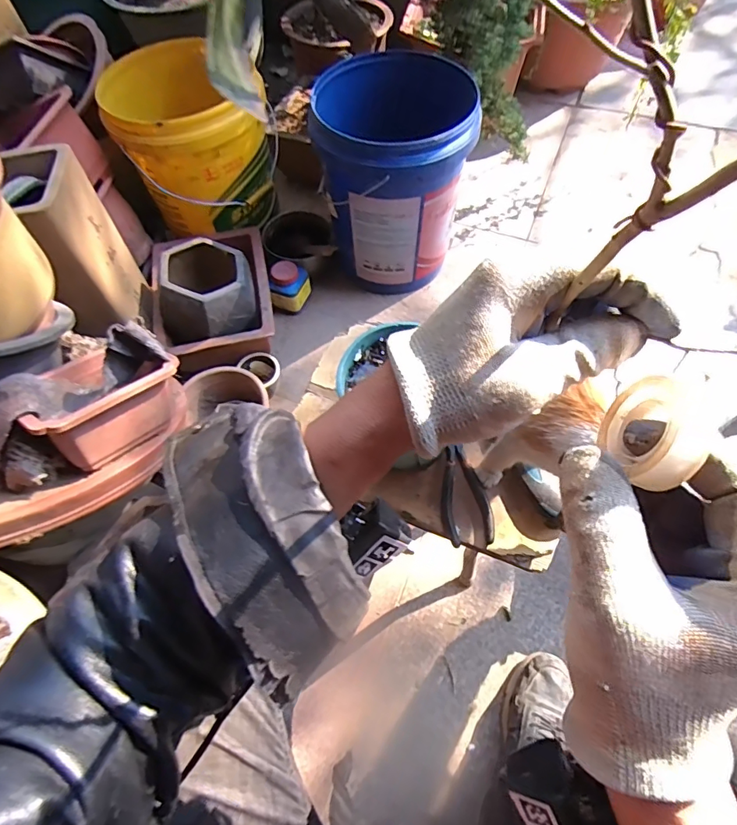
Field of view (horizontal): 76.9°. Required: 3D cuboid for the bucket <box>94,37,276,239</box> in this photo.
[{"bbox_3d":[-0.356,-0.537,0.934,0.244,0.257,0.254,-1,63,2],"label":"bucket"}]

